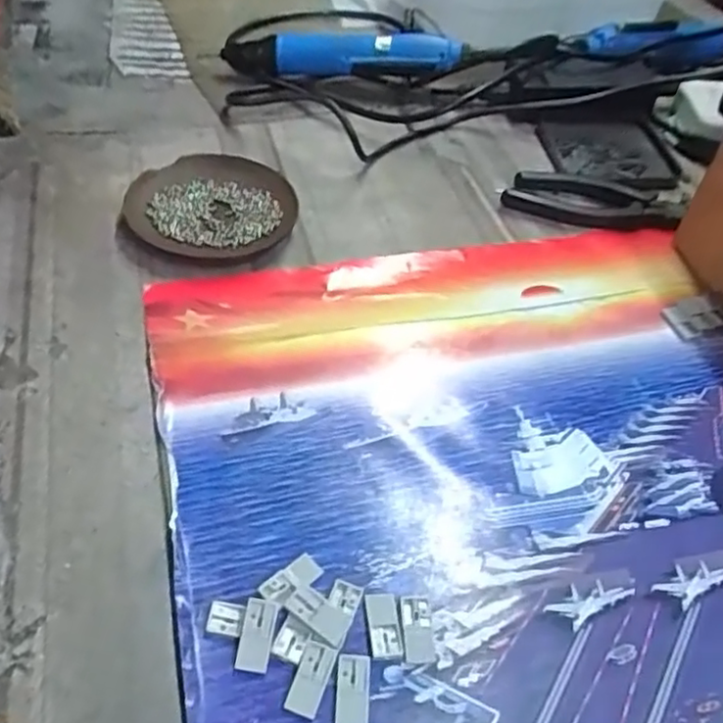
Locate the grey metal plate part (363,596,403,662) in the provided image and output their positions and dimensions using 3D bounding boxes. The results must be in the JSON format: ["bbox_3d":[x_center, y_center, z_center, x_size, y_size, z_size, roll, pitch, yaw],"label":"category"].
[{"bbox_3d":[0.010,0.115,0.295,0.013,0.004,0.029,-2,48,-8],"label":"grey metal plate part"}]

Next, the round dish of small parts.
[{"bbox_3d":[-0.105,-0.108,0.470,0.115,0.014,0.101,24,50,15],"label":"round dish of small parts"}]

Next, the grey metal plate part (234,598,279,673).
[{"bbox_3d":[-0.044,0.116,0.285,0.014,0.004,0.029,10,58,-1],"label":"grey metal plate part"}]

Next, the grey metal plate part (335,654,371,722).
[{"bbox_3d":[-0.003,0.135,0.276,0.014,0.004,0.028,5,48,-2],"label":"grey metal plate part"}]

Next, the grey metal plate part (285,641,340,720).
[{"bbox_3d":[-0.021,0.130,0.277,0.014,0.004,0.027,18,49,9],"label":"grey metal plate part"}]

